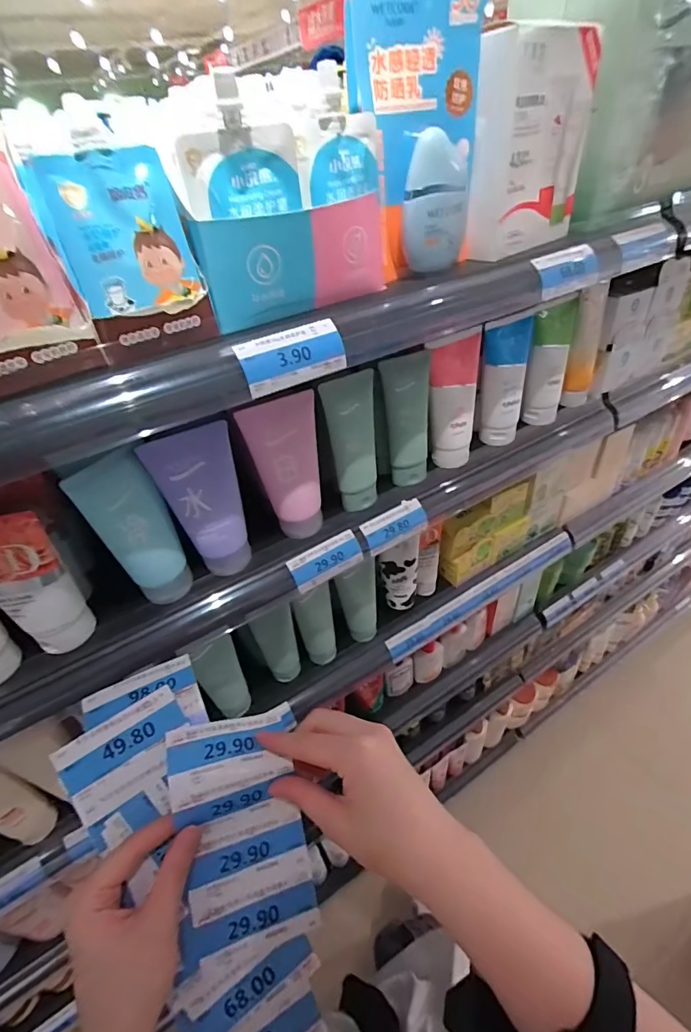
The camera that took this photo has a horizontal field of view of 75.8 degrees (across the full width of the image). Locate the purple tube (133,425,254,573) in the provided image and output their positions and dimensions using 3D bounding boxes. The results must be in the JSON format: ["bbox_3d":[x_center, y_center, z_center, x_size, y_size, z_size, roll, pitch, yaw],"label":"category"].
[{"bbox_3d":[-0.125,-0.008,0.410,0.069,0.139,0.033,-18,42,-13],"label":"purple tube"}]

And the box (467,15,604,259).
[{"bbox_3d":[0.164,-0.326,0.395,0.043,0.145,0.128,31,53,34],"label":"box"}]

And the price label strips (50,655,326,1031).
[{"bbox_3d":[-0.085,0.232,0.311,0.134,0.059,0.259,-24,83,-19],"label":"price label strips"}]

